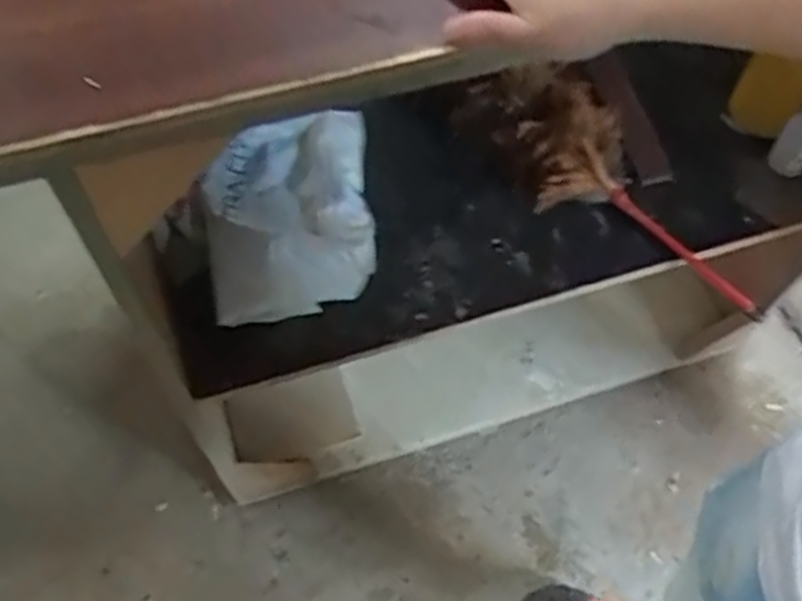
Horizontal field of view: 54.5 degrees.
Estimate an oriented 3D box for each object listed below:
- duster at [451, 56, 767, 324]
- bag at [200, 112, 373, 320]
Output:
[{"bbox_3d":[0.266,-0.146,0.988,0.448,0.085,0.172,42,68,5],"label":"duster"},{"bbox_3d":[-0.127,-0.101,0.901,0.187,0.064,0.236,-9,61,-6],"label":"bag"}]

